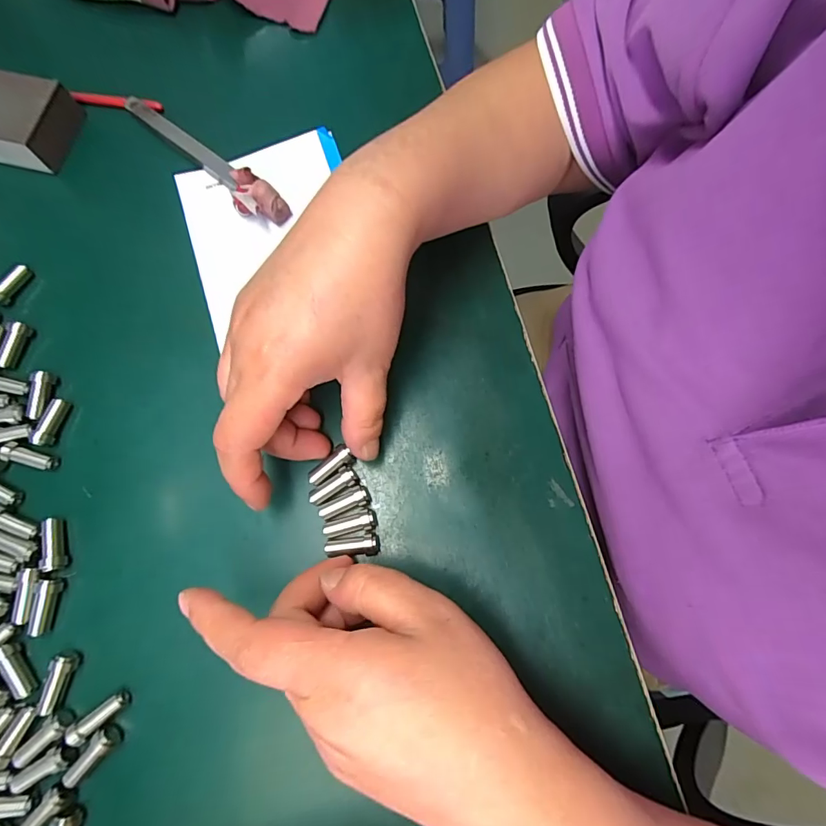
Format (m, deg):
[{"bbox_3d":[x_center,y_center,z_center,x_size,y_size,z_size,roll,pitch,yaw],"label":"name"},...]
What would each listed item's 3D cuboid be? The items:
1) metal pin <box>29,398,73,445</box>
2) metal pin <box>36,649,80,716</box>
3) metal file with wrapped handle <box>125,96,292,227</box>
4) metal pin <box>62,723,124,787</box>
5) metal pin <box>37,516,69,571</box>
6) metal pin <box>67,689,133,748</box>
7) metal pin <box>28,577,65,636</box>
[{"bbox_3d":[-0.200,0.005,0.254,0.009,0.009,0.027,16,76,5],"label":"metal pin"},{"bbox_3d":[-0.172,0.130,0.221,0.011,0.009,0.027,10,75,3],"label":"metal pin"},{"bbox_3d":[-0.132,-0.162,0.296,0.023,0.023,0.137,-44,79,-10],"label":"metal file with wrapped handle"},{"bbox_3d":[-0.150,0.160,0.214,0.011,0.008,0.029,36,78,10],"label":"metal pin"},{"bbox_3d":[-0.186,0.067,0.238,0.010,0.007,0.027,-18,76,-4],"label":"metal pin"},{"bbox_3d":[-0.149,0.145,0.219,0.027,0.009,0.009,-38,78,-9],"label":"metal pin"},{"bbox_3d":[-0.184,0.097,0.230,0.009,0.008,0.026,1,75,1],"label":"metal pin"}]

